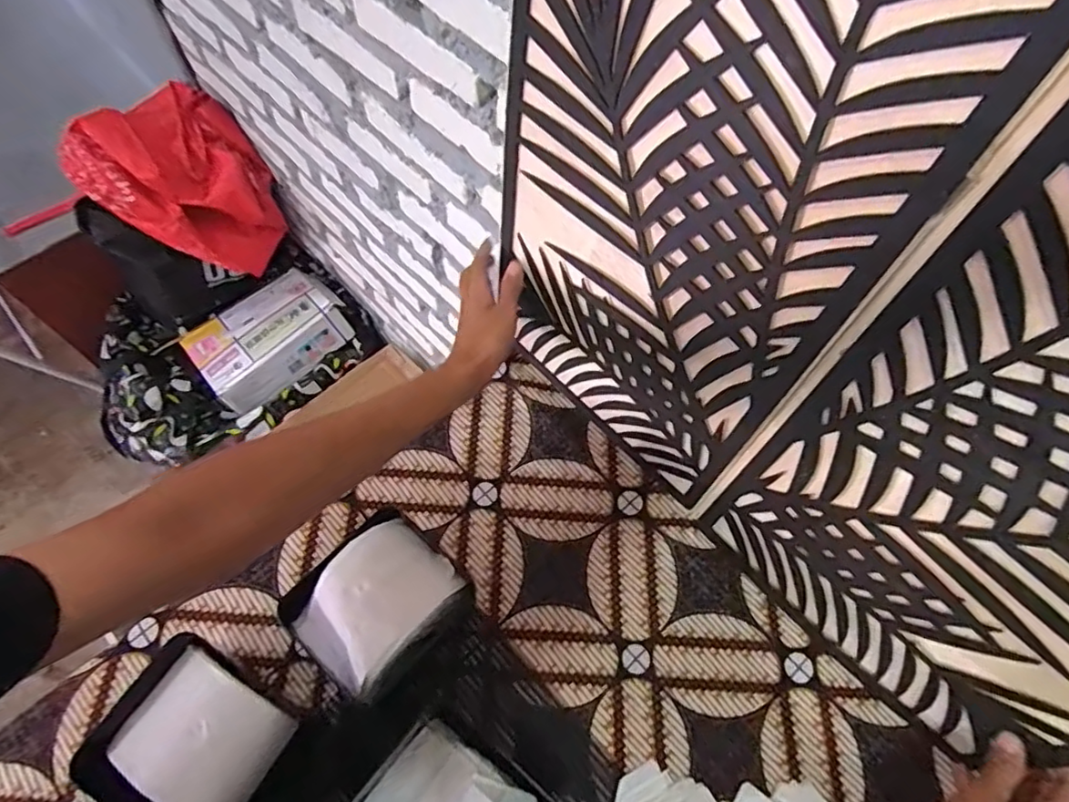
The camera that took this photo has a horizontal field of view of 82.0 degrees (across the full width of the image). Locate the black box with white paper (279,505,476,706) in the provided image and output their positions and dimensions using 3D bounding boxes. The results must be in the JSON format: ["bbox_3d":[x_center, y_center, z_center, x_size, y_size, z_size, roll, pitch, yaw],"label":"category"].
[{"bbox_3d":[-0.132,0.177,0.538,0.108,0.094,0.127,40,68,18],"label":"black box with white paper"}]

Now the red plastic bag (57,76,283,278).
[{"bbox_3d":[-0.726,-0.461,1.265,0.406,0.203,0.293,31,66,14],"label":"red plastic bag"}]

